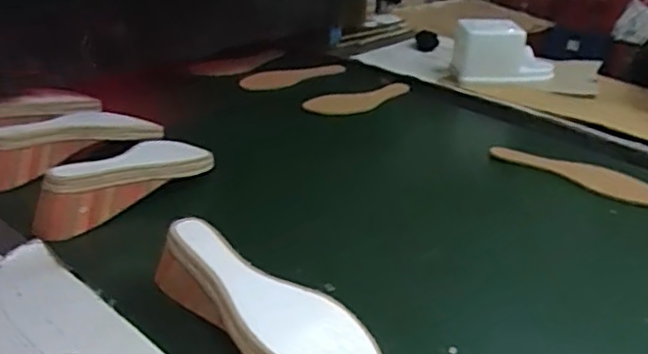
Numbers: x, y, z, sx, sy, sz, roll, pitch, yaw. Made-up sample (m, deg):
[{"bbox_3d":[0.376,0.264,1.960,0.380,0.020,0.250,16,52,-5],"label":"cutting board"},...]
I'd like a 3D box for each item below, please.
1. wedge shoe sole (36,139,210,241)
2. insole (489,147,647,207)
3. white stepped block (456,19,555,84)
[{"bbox_3d":[-0.230,-0.001,0.761,0.089,0.061,0.254,19,30,25],"label":"wedge shoe sole"},{"bbox_3d":[0.364,-0.009,0.912,0.238,0.013,0.082,22,31,30],"label":"insole"},{"bbox_3d":[0.347,-0.233,1.192,0.196,0.102,0.059,4,27,-1],"label":"white stepped block"}]

